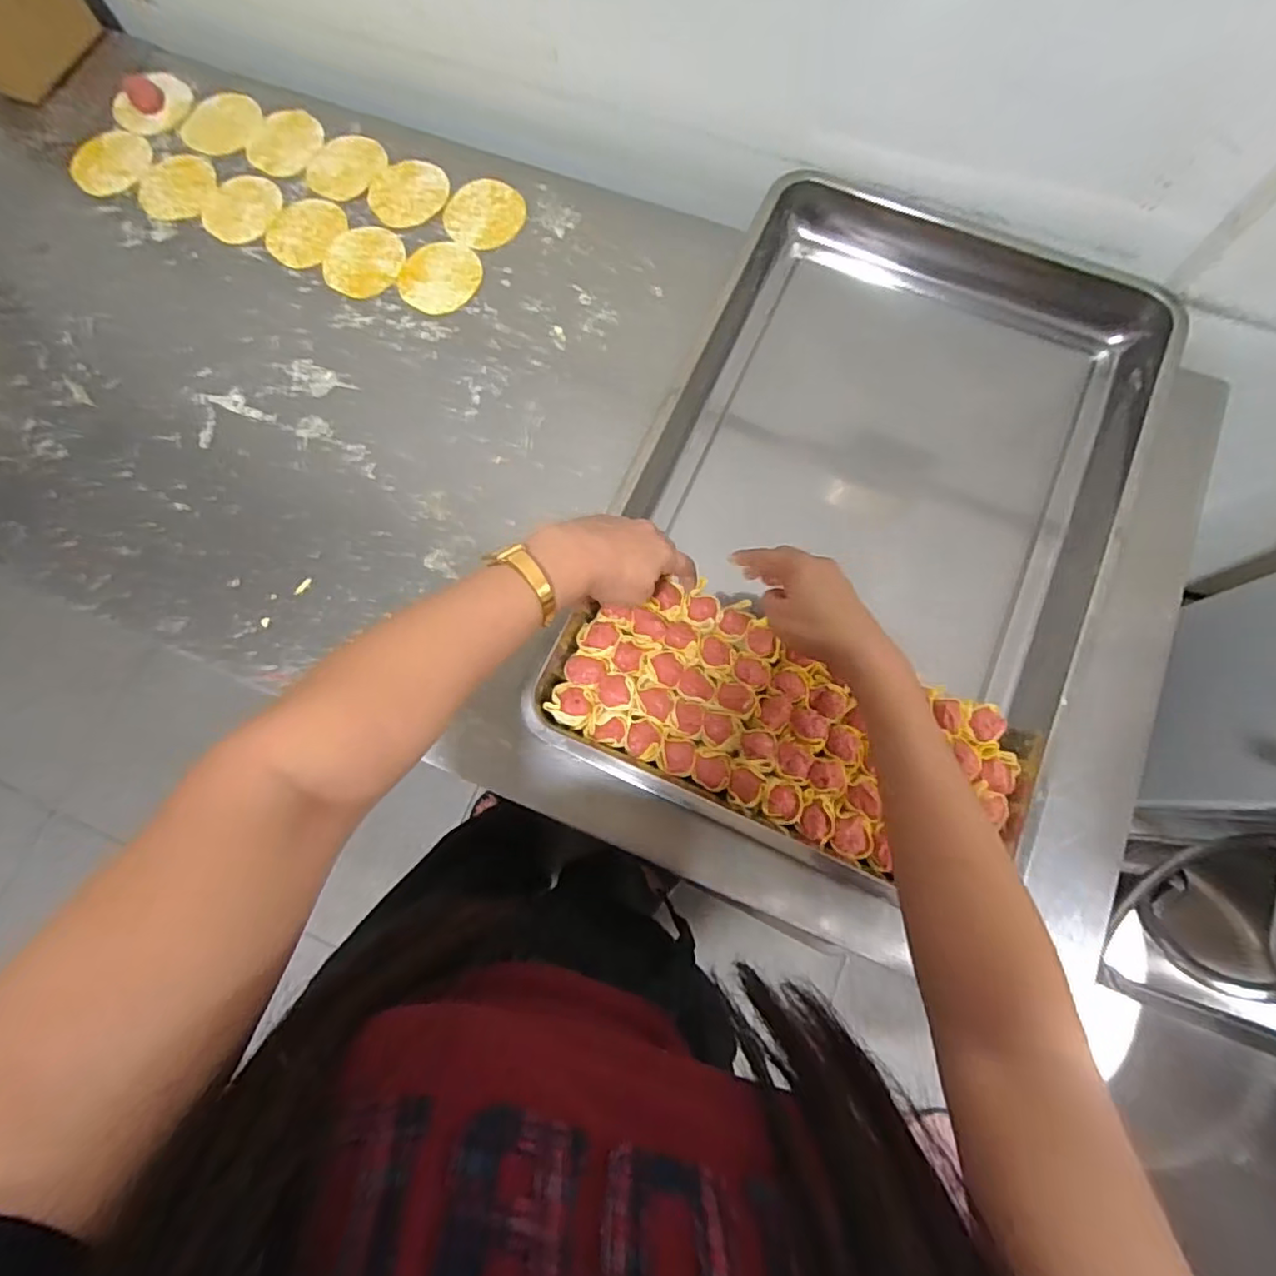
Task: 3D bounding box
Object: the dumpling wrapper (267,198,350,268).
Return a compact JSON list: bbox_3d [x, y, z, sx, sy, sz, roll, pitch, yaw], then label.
[{"bbox_3d":[-0.354,-0.430,0.667,0.086,0.004,0.086,0,76,-1],"label":"dumpling wrapper"}]

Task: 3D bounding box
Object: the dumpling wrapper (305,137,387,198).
[{"bbox_3d":[-0.317,-0.512,0.683,0.081,0.008,0.081,0,76,-1],"label":"dumpling wrapper"}]

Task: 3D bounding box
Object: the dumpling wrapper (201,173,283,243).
[{"bbox_3d":[-0.426,-0.460,0.676,0.087,0.006,0.087,0,76,-1],"label":"dumpling wrapper"}]

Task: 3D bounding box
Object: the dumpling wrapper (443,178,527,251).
[{"bbox_3d":[-0.162,-0.448,0.665,0.079,0.004,0.084,0,79,-1],"label":"dumpling wrapper"}]

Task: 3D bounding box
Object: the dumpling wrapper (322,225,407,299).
[{"bbox_3d":[-0.286,-0.391,0.653,0.082,0.004,0.084,0,76,-1],"label":"dumpling wrapper"}]

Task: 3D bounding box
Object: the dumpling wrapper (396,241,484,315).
[{"bbox_3d":[-0.202,-0.369,0.644,0.078,0.004,0.084,0,76,-1],"label":"dumpling wrapper"}]

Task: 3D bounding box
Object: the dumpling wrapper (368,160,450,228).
[{"bbox_3d":[-0.246,-0.478,0.676,0.087,0.005,0.087,0,76,-1],"label":"dumpling wrapper"}]

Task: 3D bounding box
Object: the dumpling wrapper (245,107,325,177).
[{"bbox_3d":[-0.388,-0.548,0.696,0.084,0.008,0.084,0,76,-1],"label":"dumpling wrapper"}]

